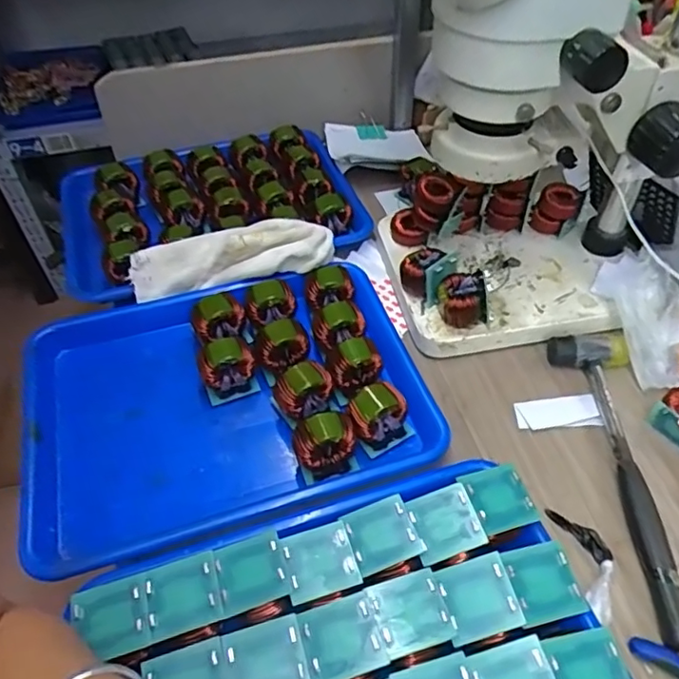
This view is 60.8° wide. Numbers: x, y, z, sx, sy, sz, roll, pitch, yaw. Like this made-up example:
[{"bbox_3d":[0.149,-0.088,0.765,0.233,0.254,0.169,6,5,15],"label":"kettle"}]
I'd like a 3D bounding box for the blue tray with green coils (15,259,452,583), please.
[{"bbox_3d":[-0.101,0.051,0.500,0.337,0.060,0.251,-14,49,-10],"label":"blue tray with green coils"}]

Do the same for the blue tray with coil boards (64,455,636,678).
[{"bbox_3d":[0.009,0.213,0.341,0.312,0.049,0.238,-15,49,-11],"label":"blue tray with coil boards"}]

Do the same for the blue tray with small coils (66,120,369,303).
[{"bbox_3d":[-0.153,-0.157,0.672,0.331,0.050,0.242,-14,49,-11],"label":"blue tray with small coils"}]

